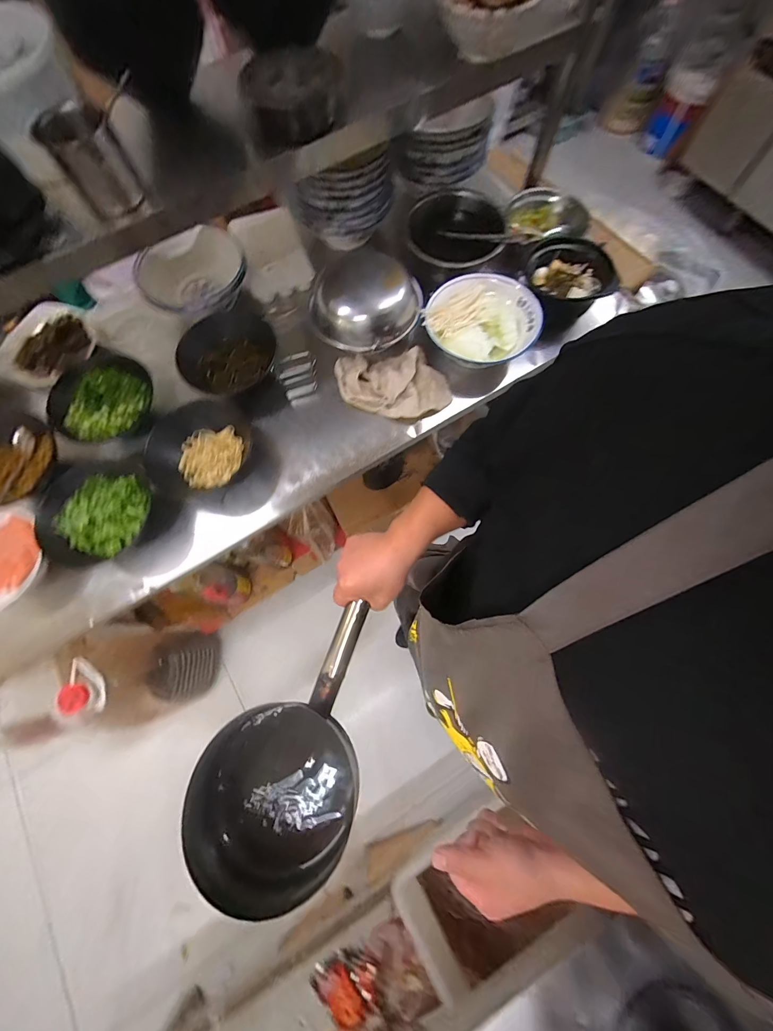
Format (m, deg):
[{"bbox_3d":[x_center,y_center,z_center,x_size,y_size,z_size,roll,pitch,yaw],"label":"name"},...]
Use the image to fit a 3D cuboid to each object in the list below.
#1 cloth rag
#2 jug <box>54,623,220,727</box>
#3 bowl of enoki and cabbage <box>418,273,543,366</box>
[{"bbox_3d":[0.013,-0.267,0.729,0.228,0.044,0.147,1,72,2],"label":"cloth rag"},{"bbox_3d":[-0.739,0.499,1.100,0.269,0.523,0.248,-1,72,2],"label":"jug"},{"bbox_3d":[0.194,-0.395,0.723,0.217,0.048,0.200,-35,74,-9],"label":"bowl of enoki and cabbage"}]

